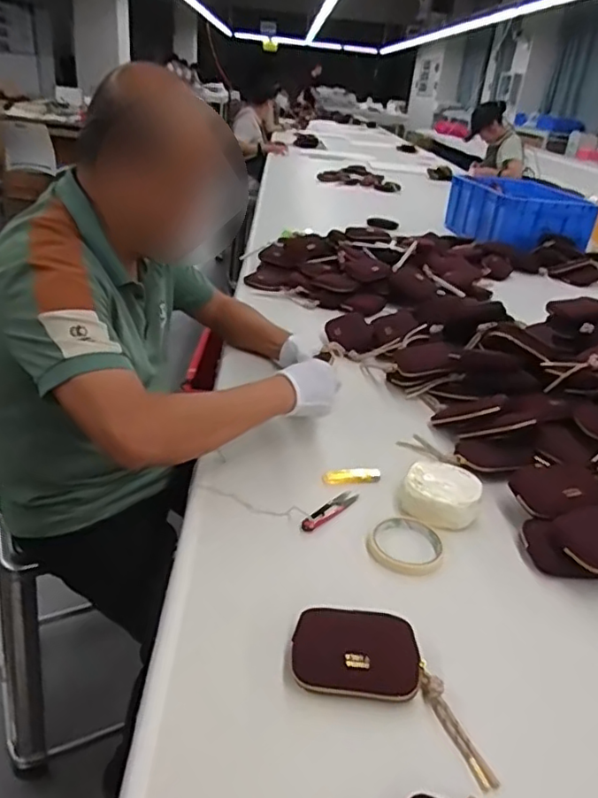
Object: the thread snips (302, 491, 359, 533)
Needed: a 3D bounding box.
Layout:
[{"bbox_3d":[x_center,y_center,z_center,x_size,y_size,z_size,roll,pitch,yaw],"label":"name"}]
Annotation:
[{"bbox_3d":[0.041,0.141,0.758,0.024,0.004,0.102,25,33,33],"label":"thread snips"}]

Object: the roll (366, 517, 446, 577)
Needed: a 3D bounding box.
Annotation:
[{"bbox_3d":[0.128,0.175,0.711,0.087,0.015,0.087,4,27,-2],"label":"roll"}]

